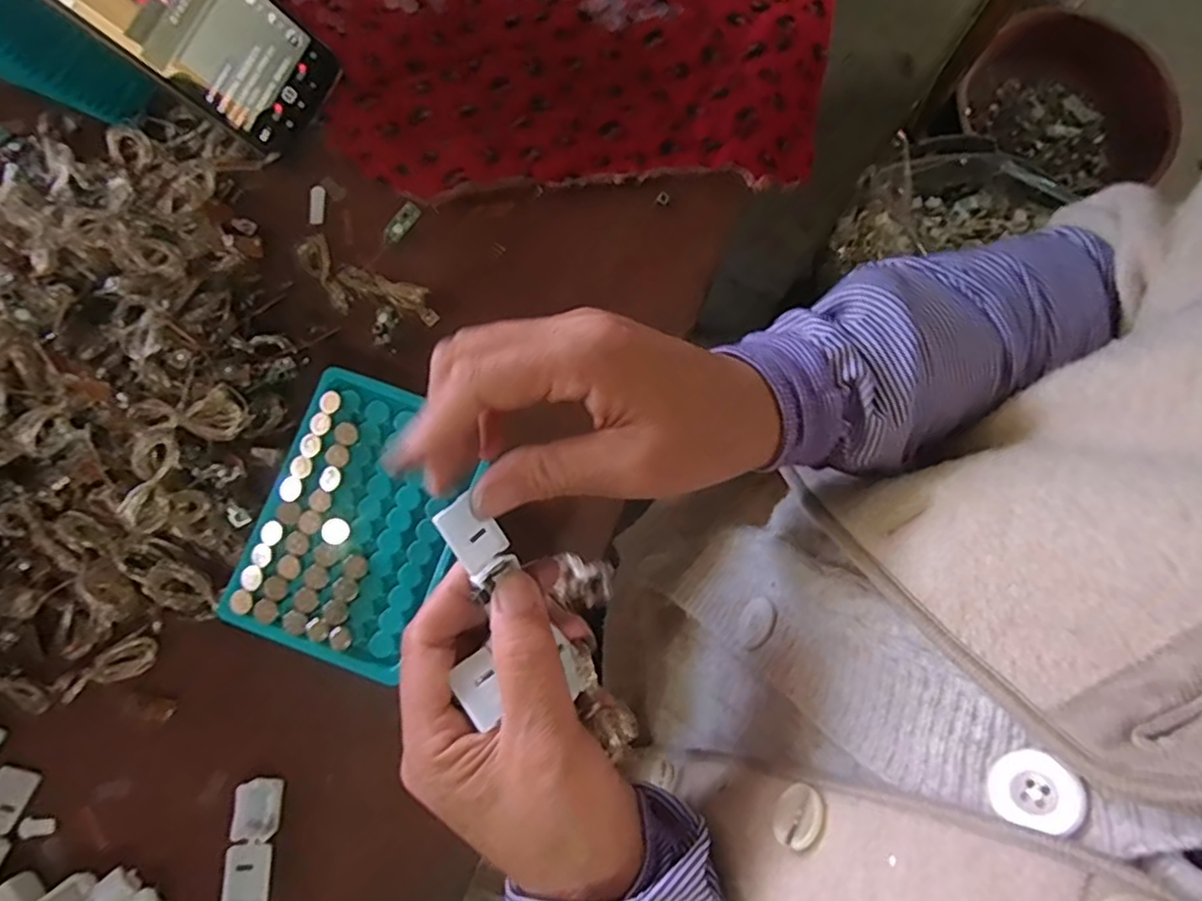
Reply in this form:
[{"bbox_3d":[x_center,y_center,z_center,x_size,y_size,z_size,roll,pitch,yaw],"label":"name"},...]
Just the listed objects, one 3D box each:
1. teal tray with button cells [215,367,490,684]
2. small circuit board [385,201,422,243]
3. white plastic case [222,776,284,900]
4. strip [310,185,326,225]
[{"bbox_3d":[-0.119,0.033,0.322,0.093,0.008,0.131,23,79,-2],"label":"teal tray with button cells"},{"bbox_3d":[-0.113,-0.130,0.371,0.009,0.005,0.024,41,95,6],"label":"small circuit board"},{"bbox_3d":[-0.171,0.191,0.317,0.021,0.012,0.056,0,80,-1],"label":"white plastic case"},{"bbox_3d":[-0.167,-0.145,0.383,0.008,0.004,0.024,0,80,-1],"label":"strip"}]

